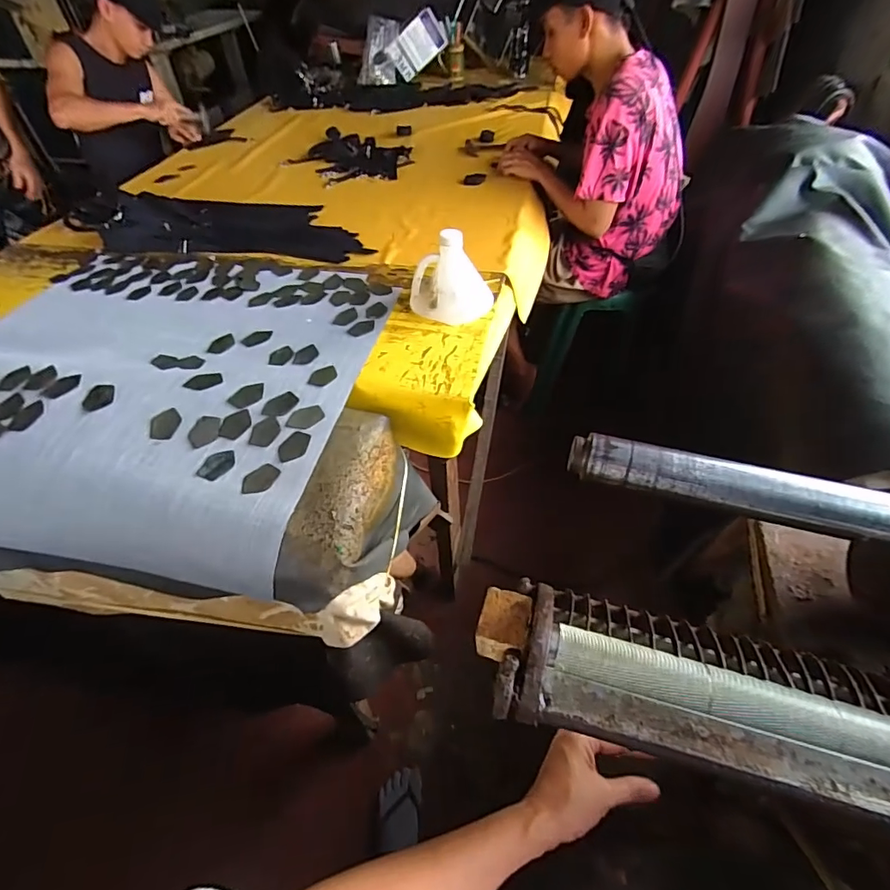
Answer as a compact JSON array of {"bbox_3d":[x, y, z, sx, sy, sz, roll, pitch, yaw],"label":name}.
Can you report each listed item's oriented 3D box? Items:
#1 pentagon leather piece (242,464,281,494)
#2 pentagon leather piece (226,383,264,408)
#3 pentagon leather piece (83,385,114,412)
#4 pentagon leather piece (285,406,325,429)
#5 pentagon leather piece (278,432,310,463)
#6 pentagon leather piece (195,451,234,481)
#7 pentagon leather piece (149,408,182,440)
[{"bbox_3d":[-0.254,0.048,0.668,0.038,0.004,0.054,28,50,15],"label":"pentagon leather piece"},{"bbox_3d":[-0.305,-0.078,0.754,0.041,0.004,0.056,20,52,18],"label":"pentagon leather piece"},{"bbox_3d":[-0.516,-0.069,0.723,0.039,0.010,0.054,-13,50,-10],"label":"pentagon leather piece"},{"bbox_3d":[-0.211,-0.041,0.735,0.056,0.006,0.036,-32,55,-24],"label":"pentagon leather piece"},{"bbox_3d":[-0.219,0.004,0.705,0.037,0.006,0.054,20,52,18],"label":"pentagon leather piece"},{"bbox_3d":[-0.318,0.027,0.677,0.037,0.008,0.055,17,52,16],"label":"pentagon leather piece"},{"bbox_3d":[-0.407,-0.031,0.707,0.040,0.004,0.058,1,52,-7],"label":"pentagon leather piece"}]

